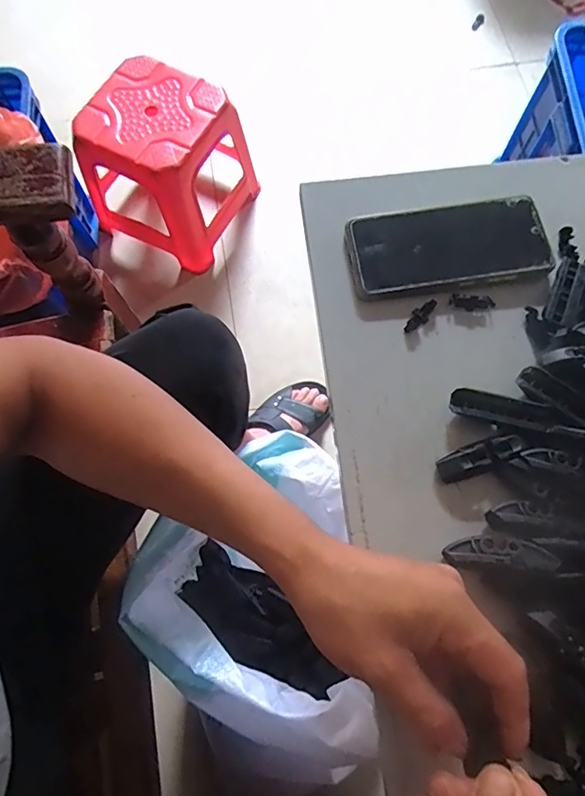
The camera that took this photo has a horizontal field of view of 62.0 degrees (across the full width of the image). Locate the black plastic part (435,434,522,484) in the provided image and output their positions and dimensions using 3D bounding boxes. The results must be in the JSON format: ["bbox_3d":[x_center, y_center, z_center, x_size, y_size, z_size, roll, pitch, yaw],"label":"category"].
[{"bbox_3d":[0.135,0.043,0.351,0.061,0.015,0.021,-24,72,8],"label":"black plastic part"}]

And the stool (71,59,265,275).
[{"bbox_3d":[-0.250,-0.452,0.979,0.267,0.264,0.252,24,73,8],"label":"stool"}]

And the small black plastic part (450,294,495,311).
[{"bbox_3d":[0.147,-0.079,0.400,0.037,0.004,0.011,2,72,3],"label":"small black plastic part"}]

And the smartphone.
[{"bbox_3d":[0.129,-0.126,0.409,0.161,0.016,0.073,-9,72,-1],"label":"smartphone"}]

